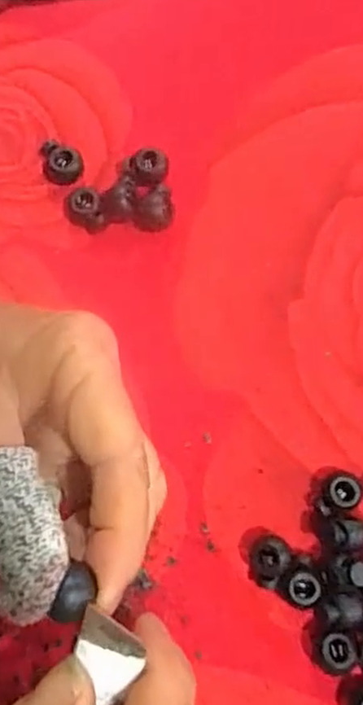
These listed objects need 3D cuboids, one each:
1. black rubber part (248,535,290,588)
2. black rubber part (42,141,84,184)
[{"bbox_3d":[0.033,0.079,0.247,0.015,0.010,0.018,32,82,7],"label":"black rubber part"},{"bbox_3d":[-0.051,-0.080,0.277,0.020,0.011,0.013,26,81,6],"label":"black rubber part"}]

